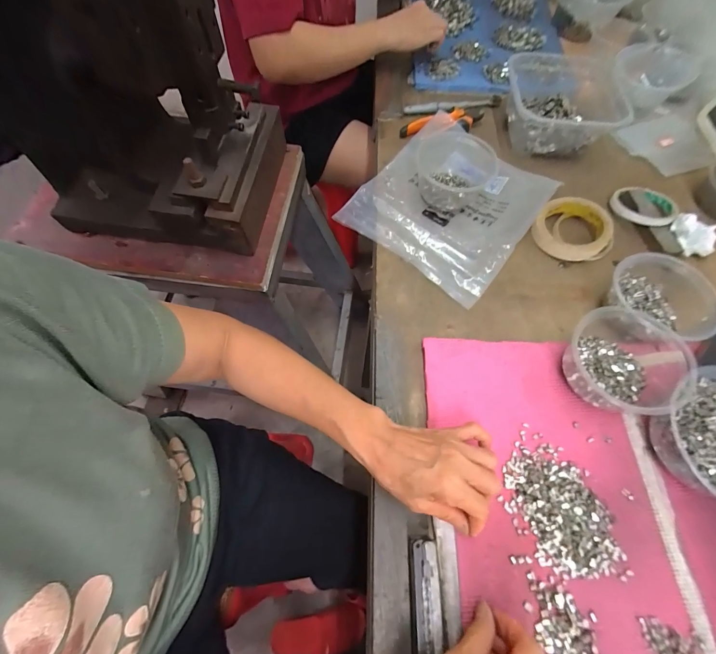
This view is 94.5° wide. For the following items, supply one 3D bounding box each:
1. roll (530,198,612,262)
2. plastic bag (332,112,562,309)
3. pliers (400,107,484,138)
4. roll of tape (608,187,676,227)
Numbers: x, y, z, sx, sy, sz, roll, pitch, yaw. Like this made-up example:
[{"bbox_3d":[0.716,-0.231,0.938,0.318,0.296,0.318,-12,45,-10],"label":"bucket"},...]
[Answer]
[{"bbox_3d":[0.310,-0.142,0.474,0.097,0.030,0.097,0,65,0],"label":"roll"},{"bbox_3d":[0.137,-0.192,0.495,0.235,0.034,0.261,36,70,15],"label":"plastic bag"},{"bbox_3d":[0.144,-0.351,0.563,0.142,0.018,0.048,-15,67,-9],"label":"pliers"},{"bbox_3d":[0.435,-0.186,0.503,0.087,0.020,0.087,0,65,0],"label":"roll of tape"}]

